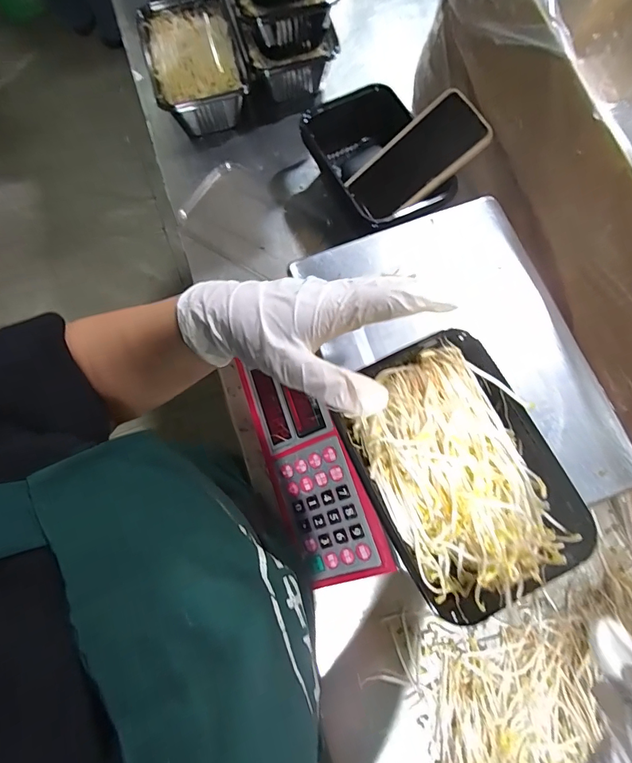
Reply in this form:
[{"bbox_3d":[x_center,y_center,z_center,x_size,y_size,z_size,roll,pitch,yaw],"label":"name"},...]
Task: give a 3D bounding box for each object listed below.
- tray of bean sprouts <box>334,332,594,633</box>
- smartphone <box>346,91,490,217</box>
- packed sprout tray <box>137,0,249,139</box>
[{"bbox_3d":[0.097,0.059,0.284,0.121,0.038,0.174,-26,76,-5],"label":"tray of bean sprouts"},{"bbox_3d":[0.111,-0.247,0.456,0.146,0.011,0.079,-34,70,22],"label":"smartphone"},{"bbox_3d":[-0.159,-0.417,0.549,0.119,0.071,0.173,-18,75,-3],"label":"packed sprout tray"}]

